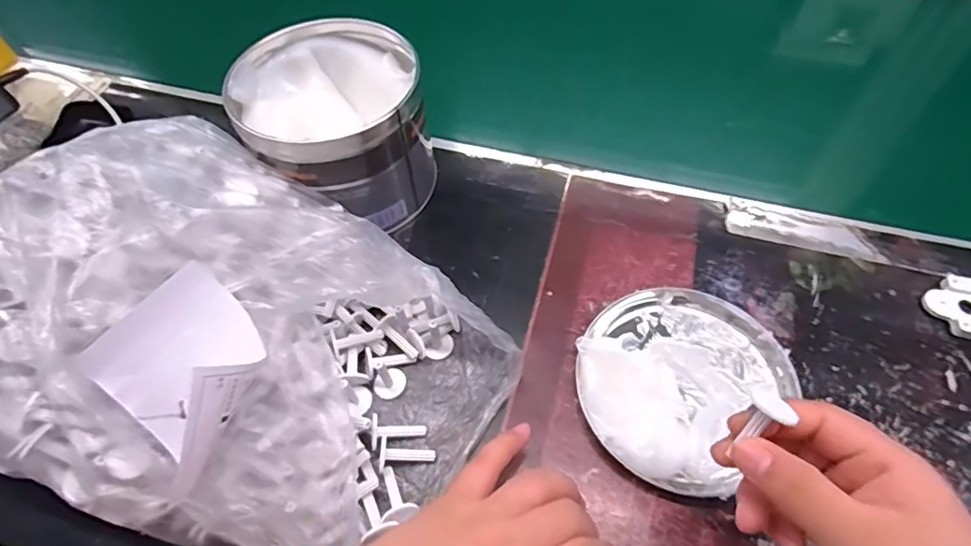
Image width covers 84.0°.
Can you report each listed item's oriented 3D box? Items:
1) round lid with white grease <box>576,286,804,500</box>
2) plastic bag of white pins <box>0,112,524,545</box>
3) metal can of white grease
[{"bbox_3d":[0.117,0.060,0.327,0.113,0.025,0.127,36,64,22],"label":"round lid with white grease"},{"bbox_3d":[-0.147,0.039,0.294,0.283,0.110,0.210,24,60,16],"label":"plastic bag of white pins"},{"bbox_3d":[-0.106,-0.101,0.394,0.119,0.100,0.119,0,56,1],"label":"metal can of white grease"}]

